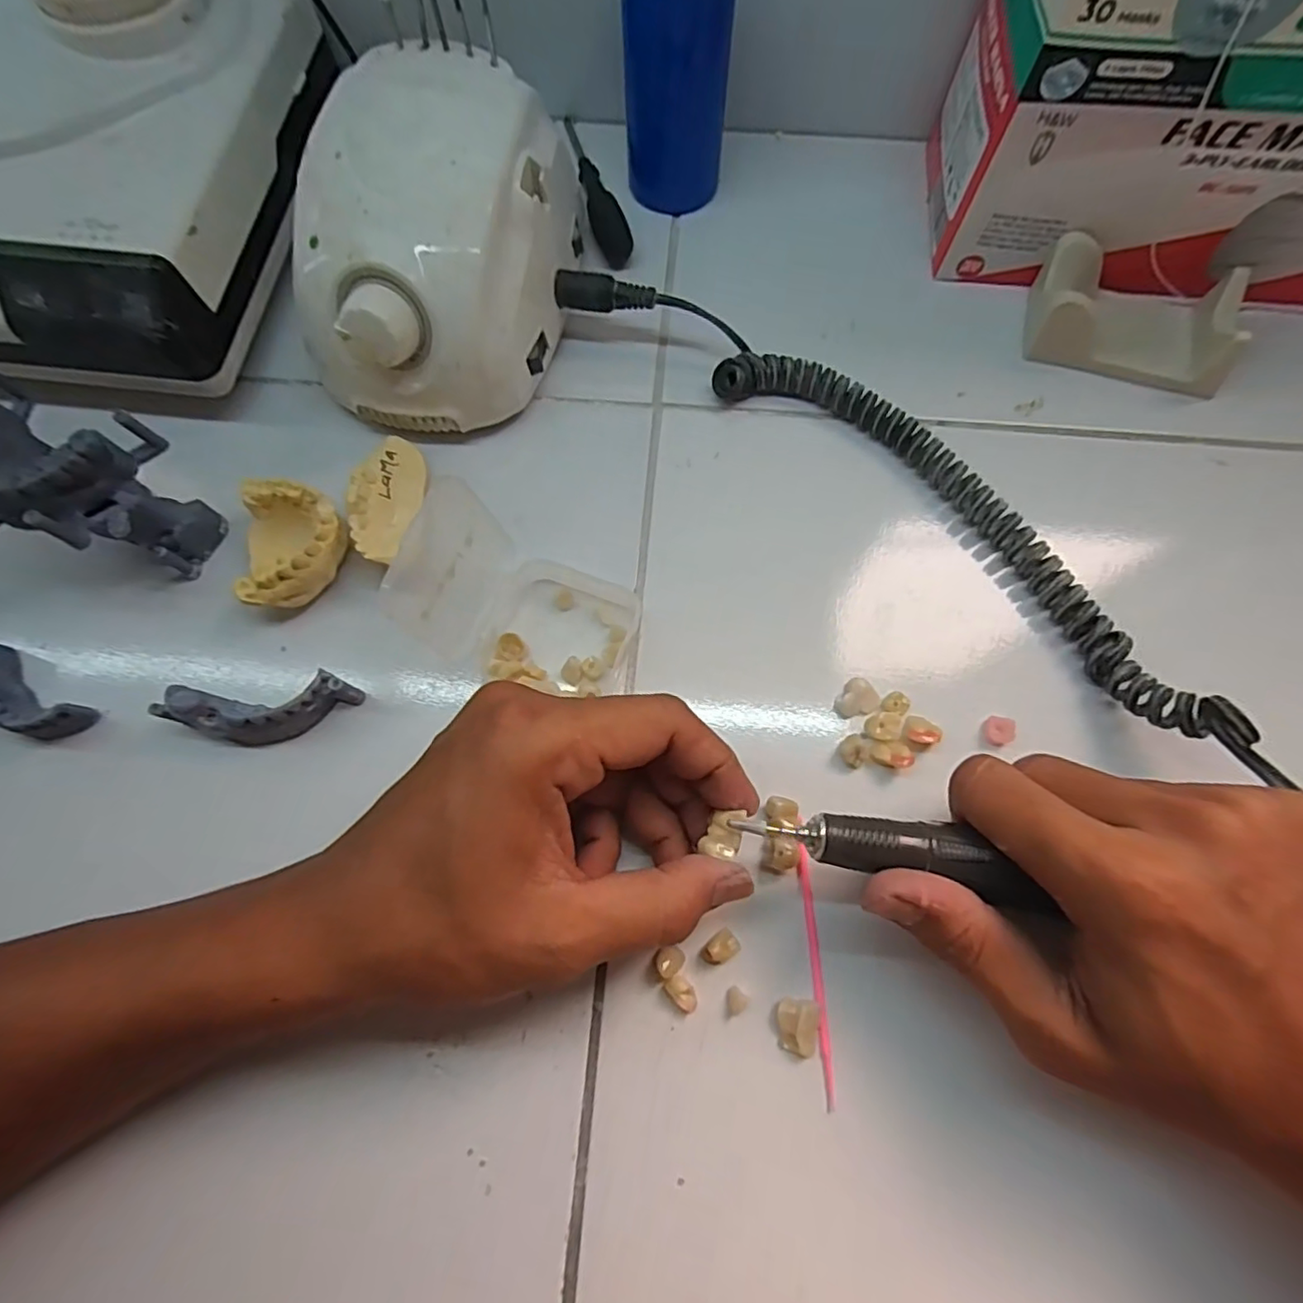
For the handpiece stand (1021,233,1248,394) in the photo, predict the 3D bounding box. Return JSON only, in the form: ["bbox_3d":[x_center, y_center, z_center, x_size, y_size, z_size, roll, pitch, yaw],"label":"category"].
[{"bbox_3d":[0.227,-0.160,0.299,0.090,0.032,0.053,10,73,4],"label":"handpiece stand"}]

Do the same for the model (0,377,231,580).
[{"bbox_3d":[-0.229,-0.061,0.253,0.066,0.068,0.059,17,73,6],"label":"model"}]

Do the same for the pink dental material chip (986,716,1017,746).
[{"bbox_3d":[0.140,0.032,0.253,0.010,0.006,0.012,8,73,3],"label":"pink dental material chip"}]

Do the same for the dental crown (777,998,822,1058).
[{"bbox_3d":[0.052,0.132,0.221,0.015,0.007,0.018,5,73,2],"label":"dental crown"}]

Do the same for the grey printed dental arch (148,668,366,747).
[{"bbox_3d":[-0.154,0.024,0.251,0.069,0.022,0.022,-7,73,-2],"label":"grey printed dental arch"}]

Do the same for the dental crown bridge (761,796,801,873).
[{"bbox_3d":[0.050,0.070,0.239,0.013,0.008,0.027,5,73,2],"label":"dental crown bridge"}]

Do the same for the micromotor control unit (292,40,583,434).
[{"bbox_3d":[-0.092,-0.173,0.278,0.094,0.085,0.133,14,73,5],"label":"micromotor control unit"}]

